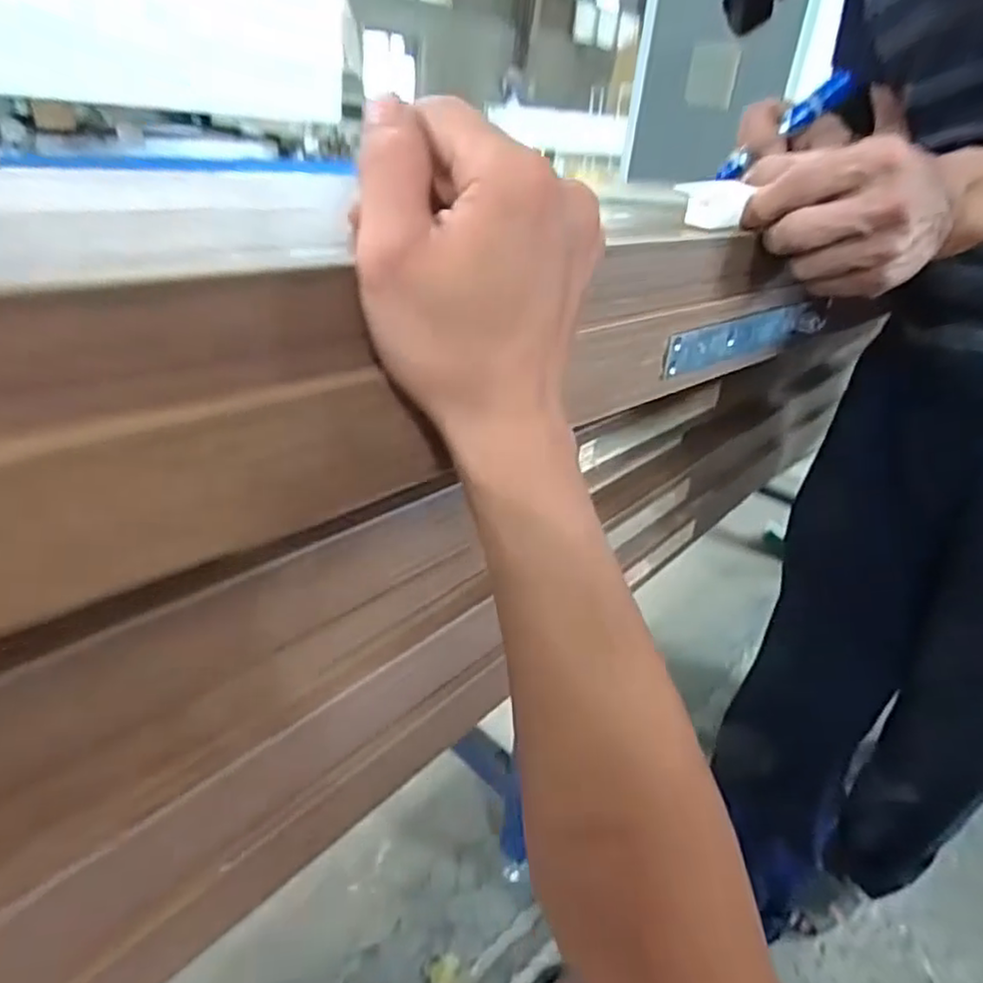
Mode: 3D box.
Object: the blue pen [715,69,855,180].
[{"bbox_3d":[0.228,-0.283,0.525,0.117,0.016,0.020,-36,31,8],"label":"blue pen"}]

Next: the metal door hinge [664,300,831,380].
[{"bbox_3d":[0.177,-0.103,0.451,0.206,0.031,0.009,-22,38,-39],"label":"metal door hinge"}]

